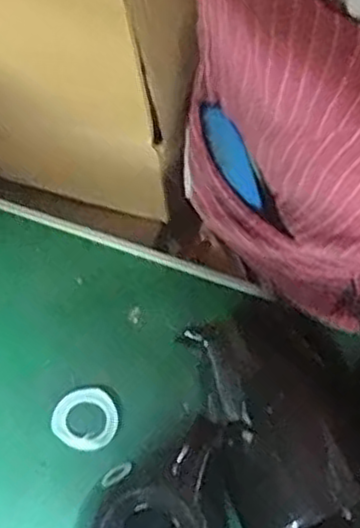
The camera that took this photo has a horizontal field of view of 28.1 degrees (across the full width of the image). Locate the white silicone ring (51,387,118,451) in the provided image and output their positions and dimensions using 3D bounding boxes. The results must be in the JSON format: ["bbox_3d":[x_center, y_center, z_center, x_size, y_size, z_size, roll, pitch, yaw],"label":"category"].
[{"bbox_3d":[-0.090,0.148,0.689,0.059,0.004,0.058,0,70,0],"label":"white silicone ring"}]

